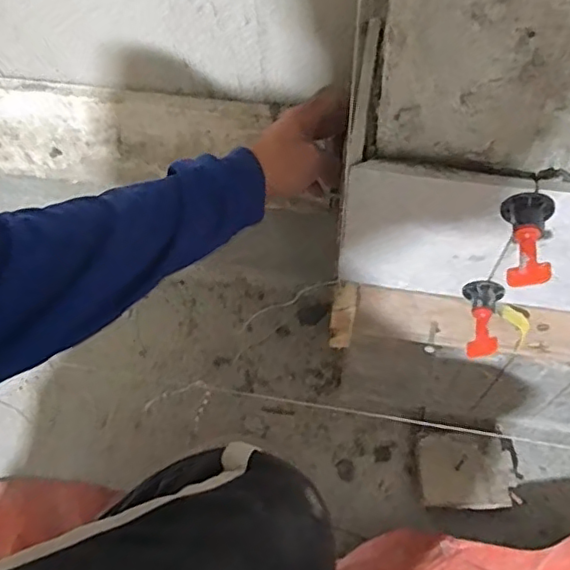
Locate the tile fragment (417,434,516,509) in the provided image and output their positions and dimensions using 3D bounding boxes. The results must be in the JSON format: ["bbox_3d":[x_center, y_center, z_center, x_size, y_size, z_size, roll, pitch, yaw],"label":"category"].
[{"bbox_3d":[0.238,0.246,0.774,0.118,0.035,0.093,3,62,4],"label":"tile fragment"}]

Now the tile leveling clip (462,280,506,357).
[{"bbox_3d":[0.158,0.028,0.473,0.031,0.027,0.059,12,63,9],"label":"tile leveling clip"}]

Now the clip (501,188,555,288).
[{"bbox_3d":[0.155,-0.026,0.378,0.037,0.034,0.062,16,63,11],"label":"clip"}]

